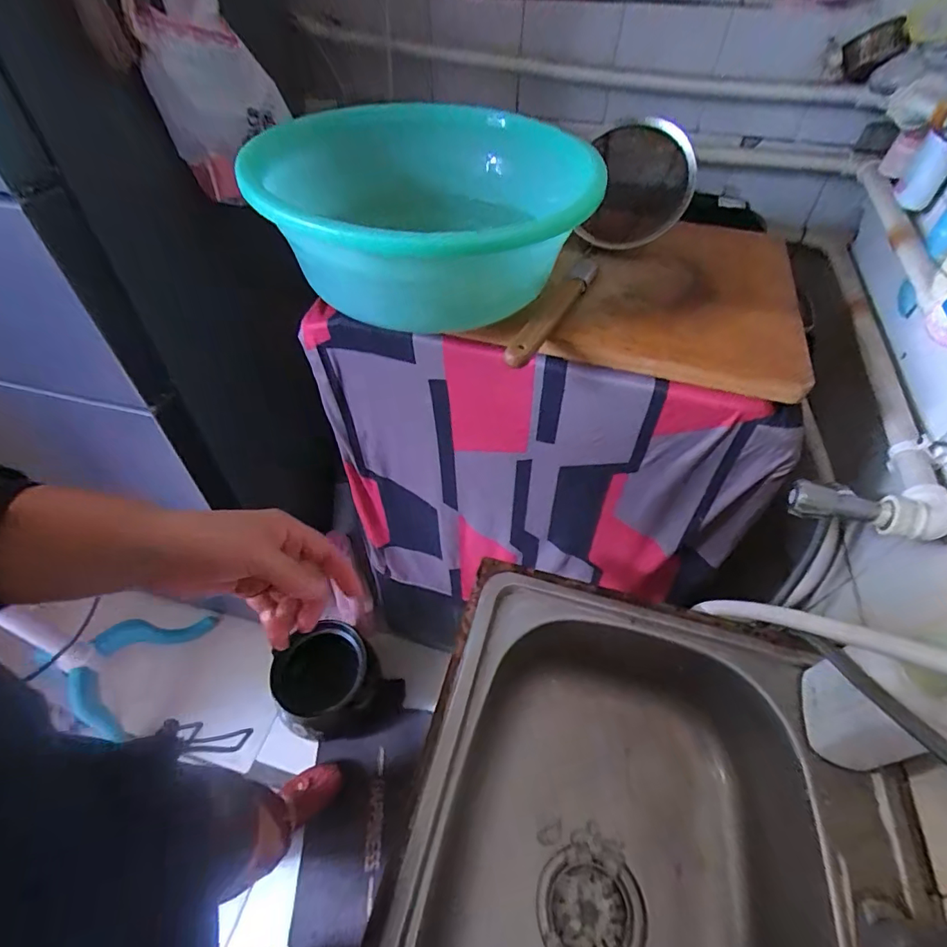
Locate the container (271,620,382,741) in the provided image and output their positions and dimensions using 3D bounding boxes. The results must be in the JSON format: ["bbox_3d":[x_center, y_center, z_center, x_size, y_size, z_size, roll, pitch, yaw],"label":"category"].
[{"bbox_3d":[-0.305,0.436,1.043,0.196,0.141,0.192,-9,51,-10],"label":"container"}]

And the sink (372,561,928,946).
[{"bbox_3d":[0.125,0.381,0.443,0.386,0.164,0.526,14,51,10],"label":"sink"}]

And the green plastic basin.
[{"bbox_3d":[-0.053,-0.258,0.495,0.292,0.121,0.309,1,50,-1],"label":"green plastic basin"}]

